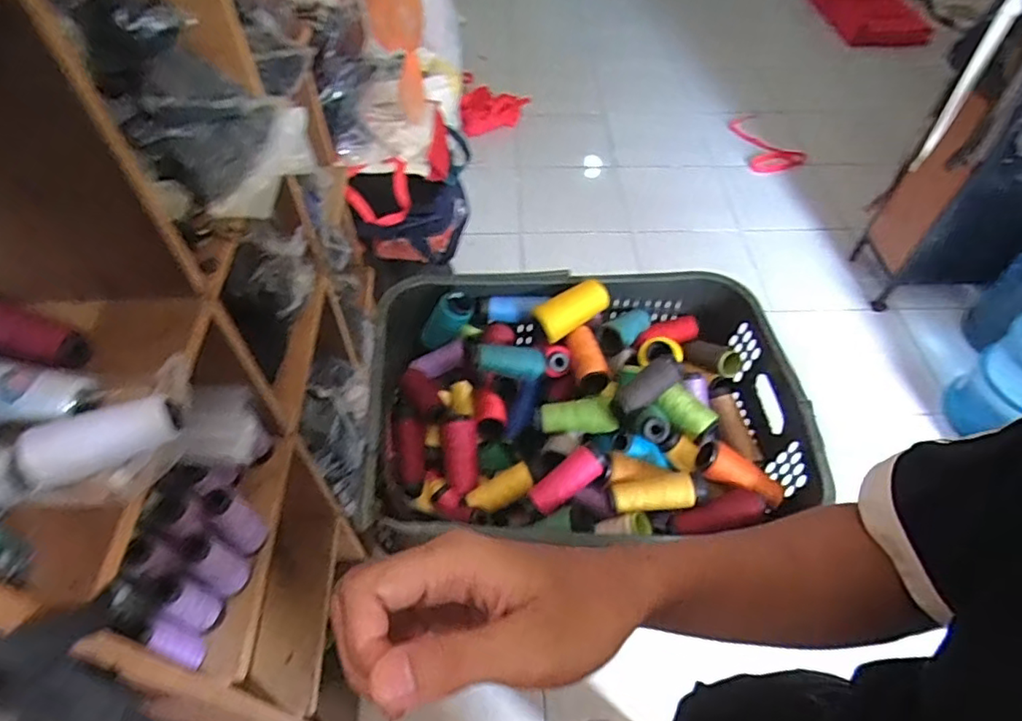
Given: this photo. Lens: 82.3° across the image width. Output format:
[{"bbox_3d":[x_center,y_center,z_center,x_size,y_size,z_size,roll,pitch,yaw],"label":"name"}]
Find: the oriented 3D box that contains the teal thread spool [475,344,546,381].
[{"bbox_3d":[0.001,0.000,0.807,0.097,0.034,0.037,9,48,-24],"label":"teal thread spool"}]

